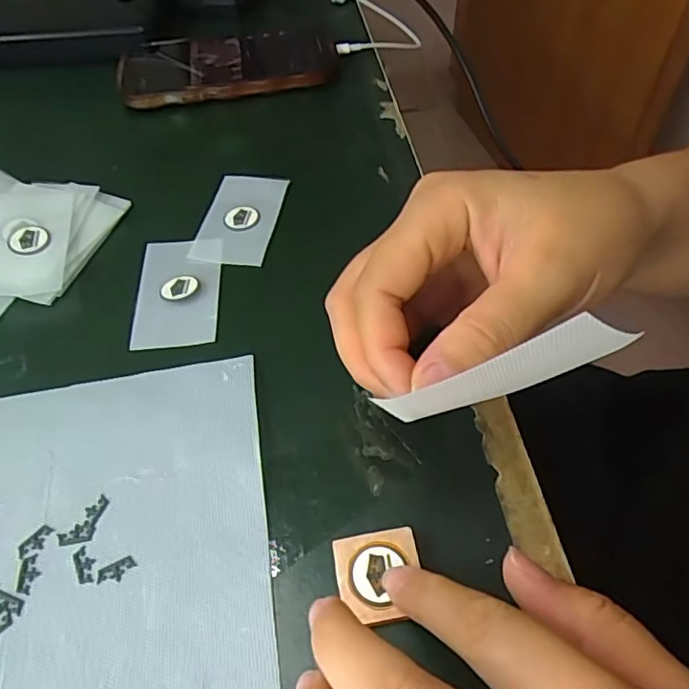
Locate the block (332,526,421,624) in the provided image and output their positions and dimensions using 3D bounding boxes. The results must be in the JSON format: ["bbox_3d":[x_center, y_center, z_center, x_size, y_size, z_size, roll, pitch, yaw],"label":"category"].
[{"bbox_3d":[0.012,0.079,0.199,0.029,0.004,0.029,-9,53,-4],"label":"block"}]

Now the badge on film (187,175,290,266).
[{"bbox_3d":[-0.058,-0.071,0.321,0.041,0.004,0.069,6,53,8],"label":"badge on film"}]

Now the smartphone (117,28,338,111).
[{"bbox_3d":[-0.091,-0.203,0.417,0.165,0.017,0.084,-5,53,0],"label":"smartphone"}]

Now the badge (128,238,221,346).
[{"bbox_3d":[-0.084,-0.029,0.290,0.039,0.004,0.070,-6,53,-1],"label":"badge"}]

